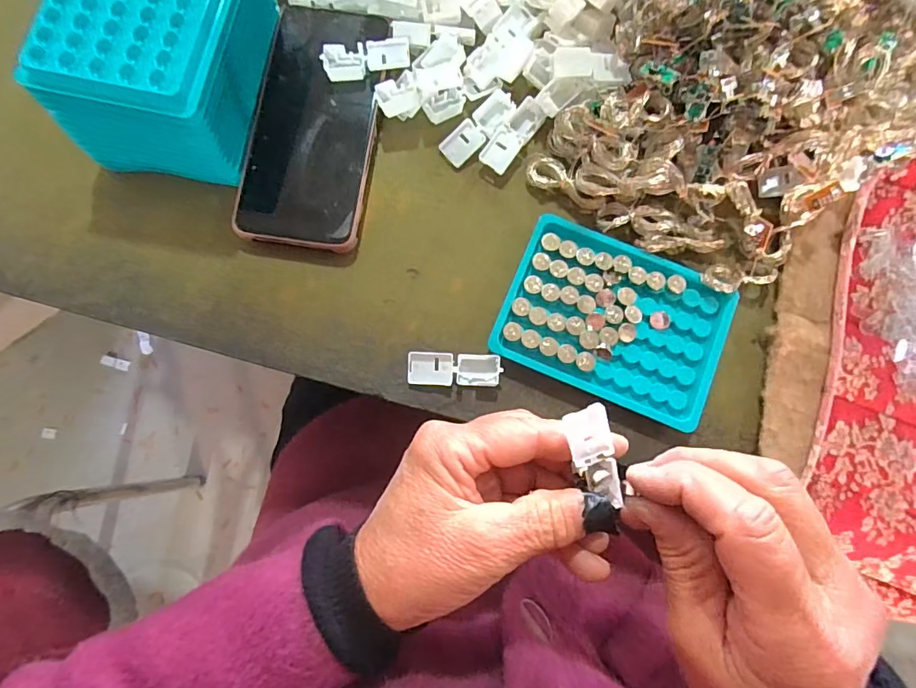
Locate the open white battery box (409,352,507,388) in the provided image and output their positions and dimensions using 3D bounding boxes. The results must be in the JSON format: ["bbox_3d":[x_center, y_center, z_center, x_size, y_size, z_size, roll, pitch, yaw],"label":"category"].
[{"bbox_3d":[-0.002,0.015,0.293,0.055,0.008,0.020,1,81,-1],"label":"open white battery box"}]

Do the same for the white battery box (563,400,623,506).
[{"bbox_3d":[0.063,0.052,0.224,0.020,0.008,0.047,-18,98,-1],"label":"white battery box"}]

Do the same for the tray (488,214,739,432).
[{"bbox_3d":[0.095,-0.015,0.294,0.130,0.015,0.092,23,81,3],"label":"tray"}]

